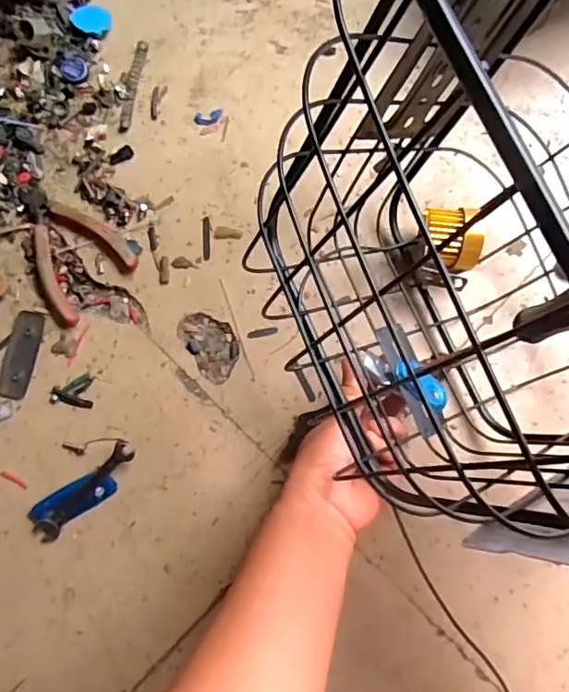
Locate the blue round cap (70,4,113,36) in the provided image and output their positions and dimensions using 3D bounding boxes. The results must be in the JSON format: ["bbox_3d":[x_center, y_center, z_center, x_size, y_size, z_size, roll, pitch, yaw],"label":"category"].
[{"bbox_3d":[-0.205,-0.349,0.576,0.044,0.007,0.037,40,87,9],"label":"blue round cap"}]

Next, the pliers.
[{"bbox_3d":[-0.225,-0.099,0.536,0.098,0.018,0.142,-45,80,-2],"label":"pliers"}]

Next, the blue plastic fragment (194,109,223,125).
[{"bbox_3d":[-0.078,-0.233,0.550,0.030,0.004,0.015,0,82,5],"label":"blue plastic fragment"}]

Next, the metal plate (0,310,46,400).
[{"bbox_3d":[-0.259,0.009,0.531,0.033,0.005,0.086,13,83,7],"label":"metal plate"}]

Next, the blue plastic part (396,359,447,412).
[{"bbox_3d":[0.110,0.030,0.433,0.050,0.011,0.023,41,87,-6],"label":"blue plastic part"}]

